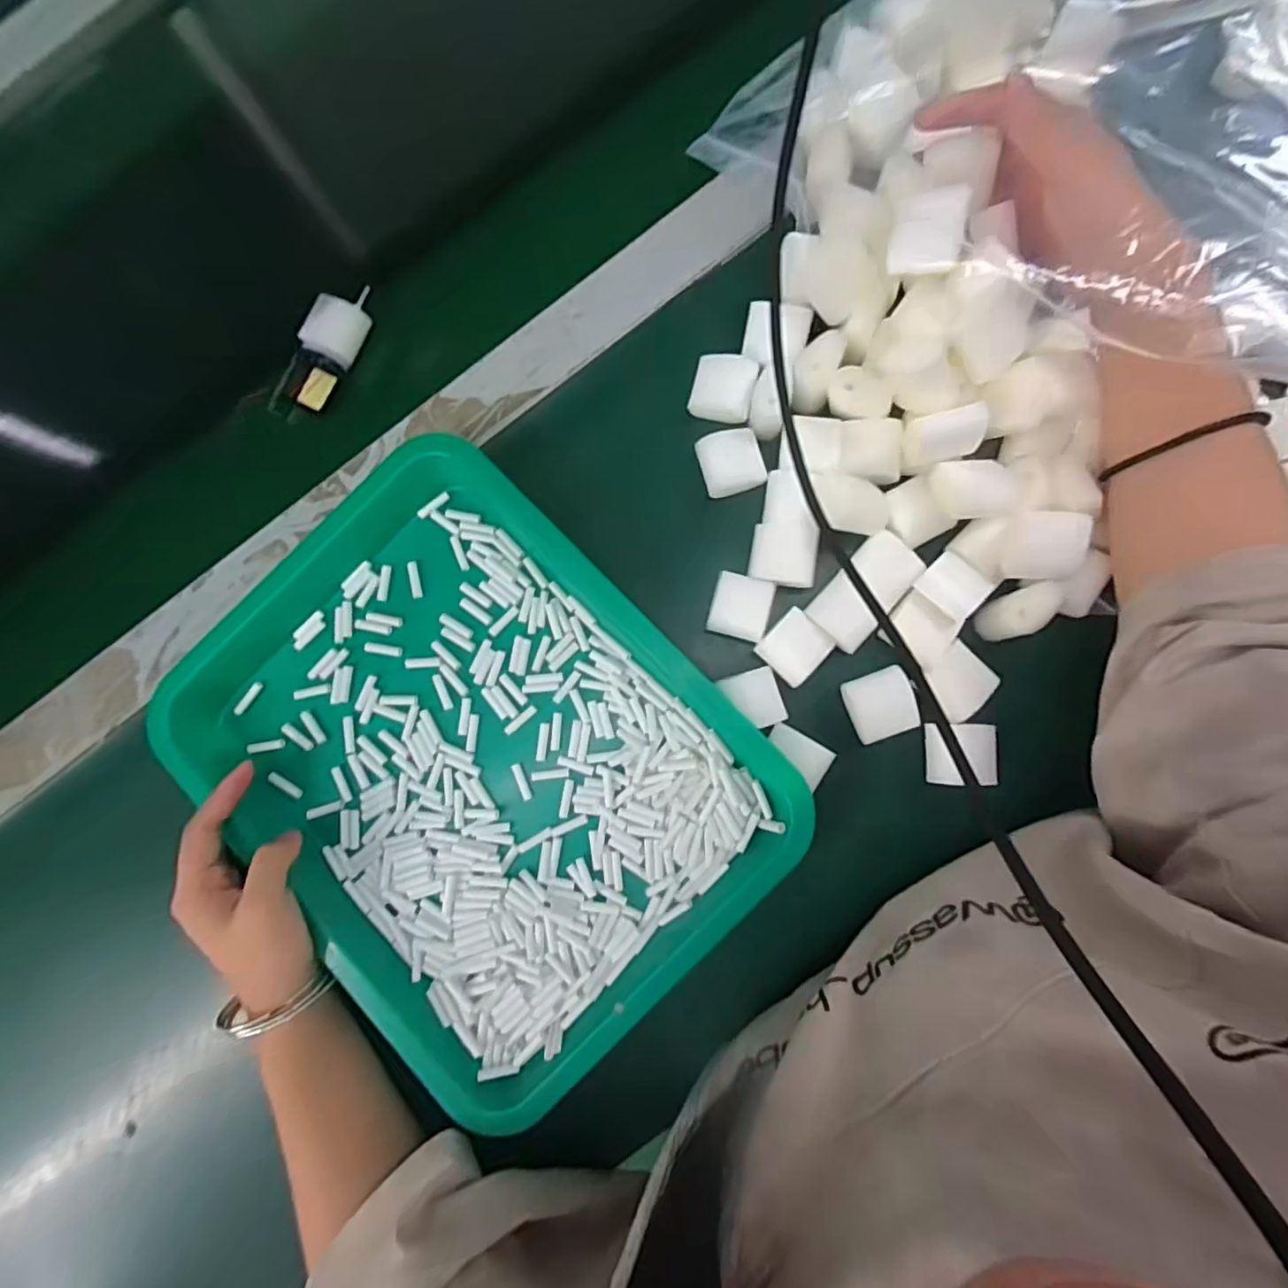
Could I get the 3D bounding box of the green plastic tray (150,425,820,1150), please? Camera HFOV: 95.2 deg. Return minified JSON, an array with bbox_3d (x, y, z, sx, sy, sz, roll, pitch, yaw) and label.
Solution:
[{"bbox_3d":[-0.097,0.067,0.341,0.260,0.032,0.325,-45,83,1],"label":"green plastic tray"}]

